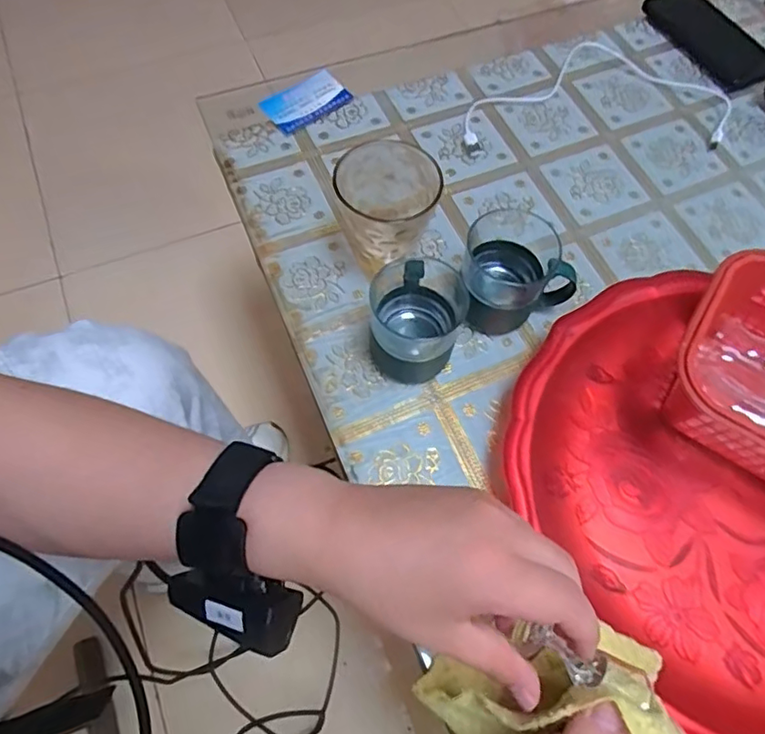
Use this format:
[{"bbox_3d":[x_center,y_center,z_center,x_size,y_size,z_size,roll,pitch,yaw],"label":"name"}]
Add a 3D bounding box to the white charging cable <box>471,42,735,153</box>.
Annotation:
[{"bbox_3d":[0.235,-0.297,0.614,0.294,0.014,0.146,-2,65,-4],"label":"white charging cable"}]

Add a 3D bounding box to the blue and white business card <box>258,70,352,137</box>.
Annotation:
[{"bbox_3d":[-0.081,-0.283,0.597,0.088,0.009,0.050,-33,71,-17],"label":"blue and white business card"}]

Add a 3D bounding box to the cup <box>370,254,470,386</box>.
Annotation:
[{"bbox_3d":[0.026,-0.037,0.452,0.075,0.067,0.082,1,65,-3],"label":"cup"}]

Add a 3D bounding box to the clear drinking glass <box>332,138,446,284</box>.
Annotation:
[{"bbox_3d":[0.003,-0.129,0.481,0.082,0.093,0.080,1,65,-3],"label":"clear drinking glass"}]

